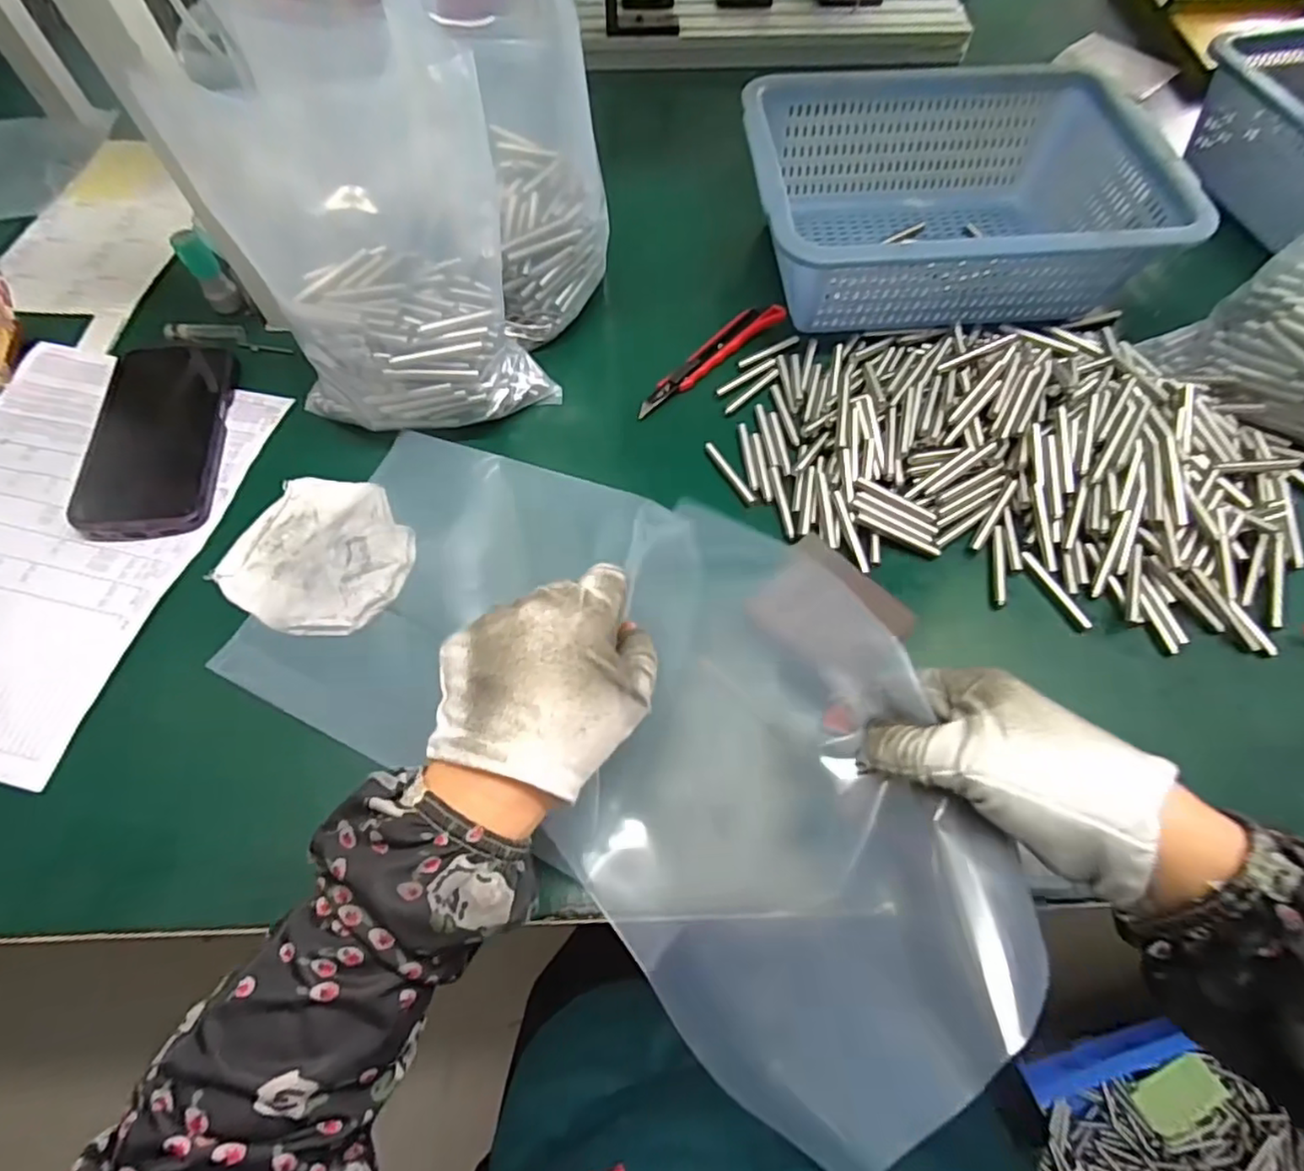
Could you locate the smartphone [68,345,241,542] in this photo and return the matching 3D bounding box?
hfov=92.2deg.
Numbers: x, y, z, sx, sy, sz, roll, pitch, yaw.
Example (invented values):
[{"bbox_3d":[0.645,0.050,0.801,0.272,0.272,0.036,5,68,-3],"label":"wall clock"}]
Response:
[{"bbox_3d":[-0.349,-0.108,0.444,0.081,0.013,0.170,-8,63,-3],"label":"smartphone"}]

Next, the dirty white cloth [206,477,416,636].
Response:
[{"bbox_3d":[-0.209,-0.022,0.399,0.112,0.012,0.105,26,66,14],"label":"dirty white cloth"}]

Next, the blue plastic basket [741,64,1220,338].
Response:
[{"bbox_3d":[0.227,-0.314,0.507,0.295,0.087,0.228,-4,63,-1],"label":"blue plastic basket"}]

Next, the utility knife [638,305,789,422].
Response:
[{"bbox_3d":[0.045,-0.178,0.485,0.153,0.011,0.022,-40,68,-17],"label":"utility knife"}]

